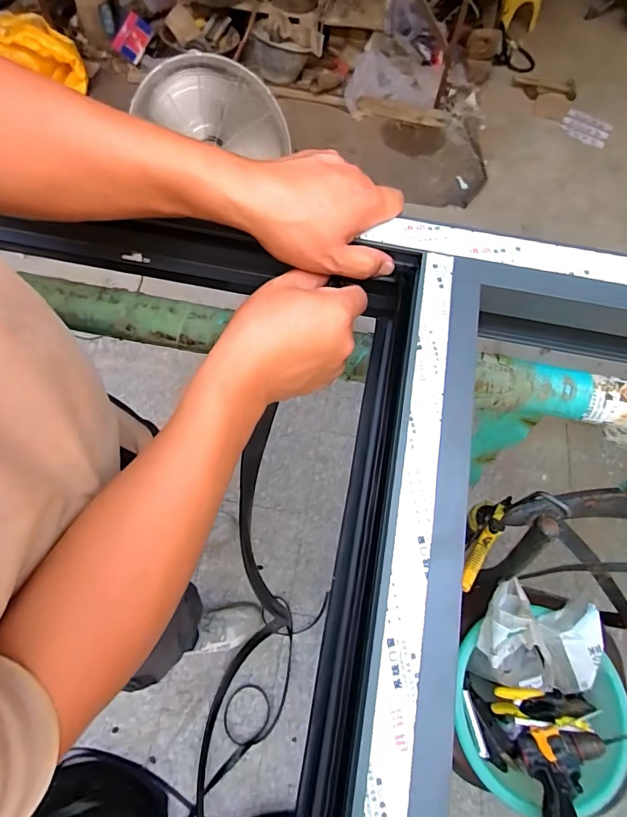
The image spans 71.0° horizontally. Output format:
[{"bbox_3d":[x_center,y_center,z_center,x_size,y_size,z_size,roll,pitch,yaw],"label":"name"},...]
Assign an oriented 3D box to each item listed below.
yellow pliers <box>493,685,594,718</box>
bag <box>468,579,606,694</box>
[{"bbox_3d":[0.441,0.565,0.838,0.194,0.026,0.050,5,67,0],"label":"yellow pliers"},{"bbox_3d":[0.425,0.432,0.816,0.228,0.130,0.176,12,67,3],"label":"bag"}]

